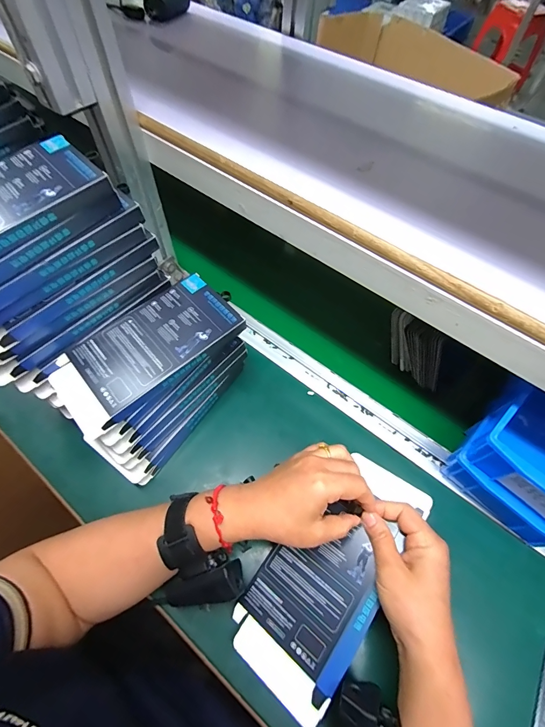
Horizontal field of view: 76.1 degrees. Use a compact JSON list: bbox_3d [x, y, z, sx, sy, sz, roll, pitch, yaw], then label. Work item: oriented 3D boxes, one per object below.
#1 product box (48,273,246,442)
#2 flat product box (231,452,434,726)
[{"bbox_3d":[-0.132,-0.018,0.368,0.189,0.021,0.097,-38,68,-22],"label":"product box"},{"bbox_3d":[0.057,0.201,0.347,0.108,0.007,0.223,28,72,30],"label":"flat product box"}]

